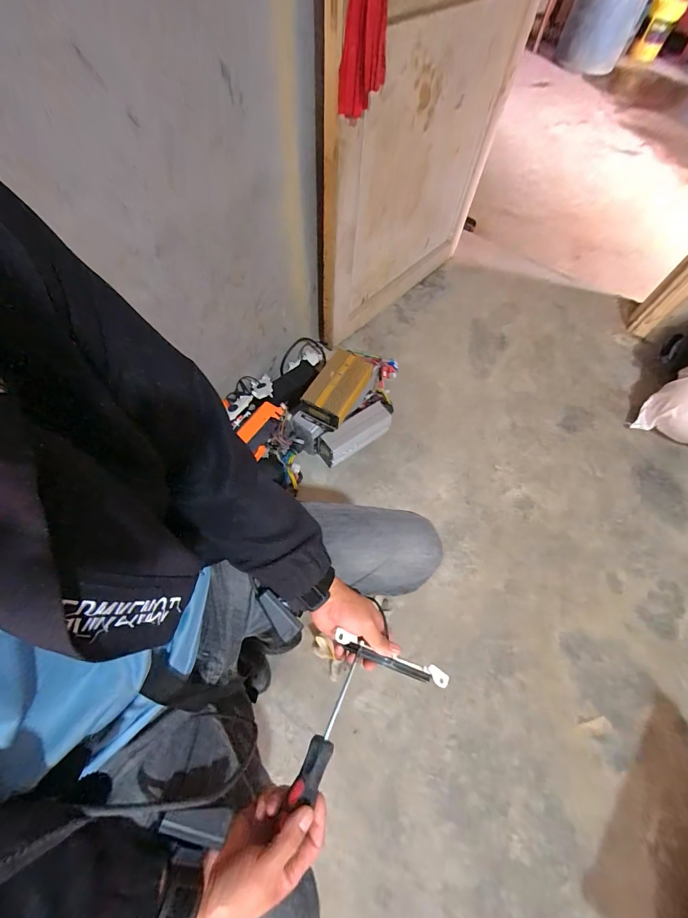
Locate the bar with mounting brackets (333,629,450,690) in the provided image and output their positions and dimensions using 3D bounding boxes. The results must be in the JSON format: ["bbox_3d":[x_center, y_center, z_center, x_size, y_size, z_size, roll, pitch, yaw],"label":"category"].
[{"bbox_3d":[0.064,0.264,0.450,0.155,0.018,0.021,22,65,0],"label":"bar with mounting brackets"}]

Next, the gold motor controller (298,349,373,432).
[{"bbox_3d":[-0.013,-0.219,1.009,0.130,0.090,0.258,26,64,10],"label":"gold motor controller"}]

